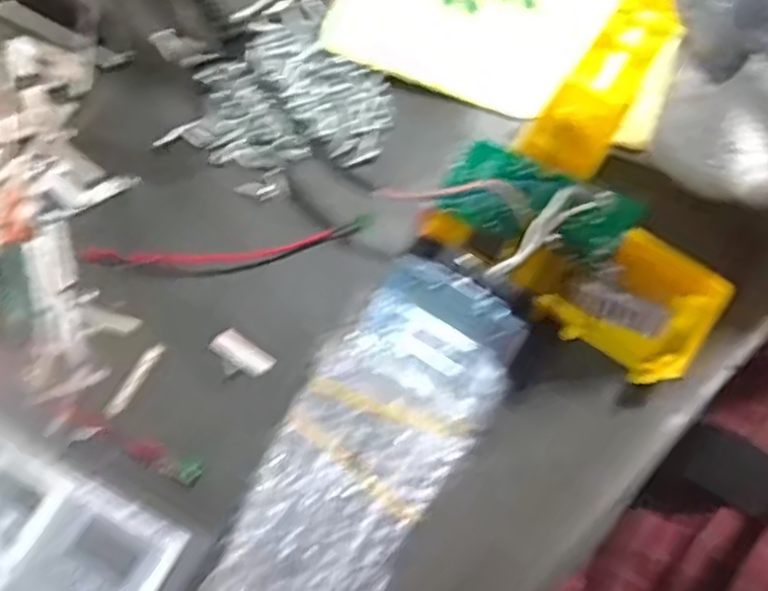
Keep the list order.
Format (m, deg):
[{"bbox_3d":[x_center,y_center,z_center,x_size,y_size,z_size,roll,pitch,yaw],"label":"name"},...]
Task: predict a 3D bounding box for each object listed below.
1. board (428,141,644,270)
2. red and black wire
[{"bbox_3d":[0.063,-0.035,0.297,0.077,0.009,0.033,21,99,-6],"label":"board"},{"bbox_3d":[-0.068,-0.019,0.323,0.126,0.006,0.018,-7,78,-2],"label":"red and black wire"}]

